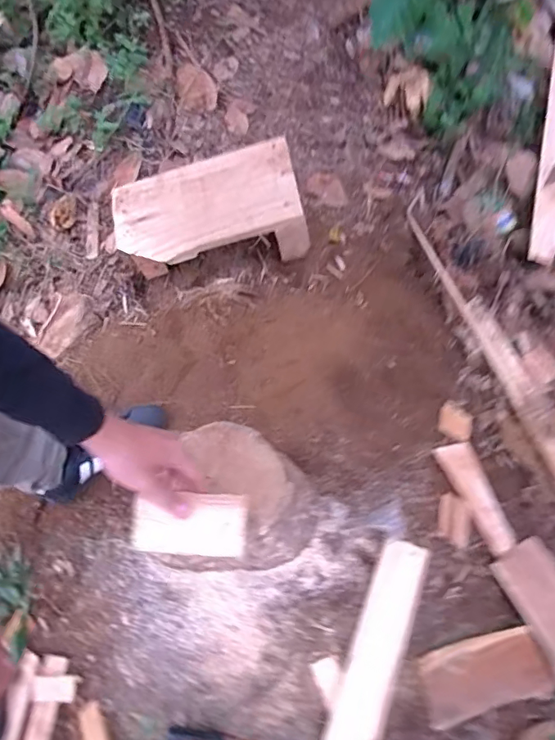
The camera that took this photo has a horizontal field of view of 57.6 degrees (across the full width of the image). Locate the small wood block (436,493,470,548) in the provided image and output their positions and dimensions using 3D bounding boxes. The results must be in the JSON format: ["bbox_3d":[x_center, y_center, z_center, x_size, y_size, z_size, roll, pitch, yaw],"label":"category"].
[{"bbox_3d":[0.278,0.240,0.800,0.045,0.016,0.074,18,60,-2],"label":"small wood block"}]

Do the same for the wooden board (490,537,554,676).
[{"bbox_3d":[0.417,0.366,0.762,0.119,0.018,0.205,-13,66,-28],"label":"wooden board"}]

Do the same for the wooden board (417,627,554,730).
[{"bbox_3d":[0.287,0.420,0.698,0.189,0.019,0.083,-6,67,-15],"label":"wooden board"}]

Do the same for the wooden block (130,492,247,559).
[{"bbox_3d":[-0.097,0.170,0.560,0.121,0.025,0.064,5,84,0],"label":"wooden block"}]

